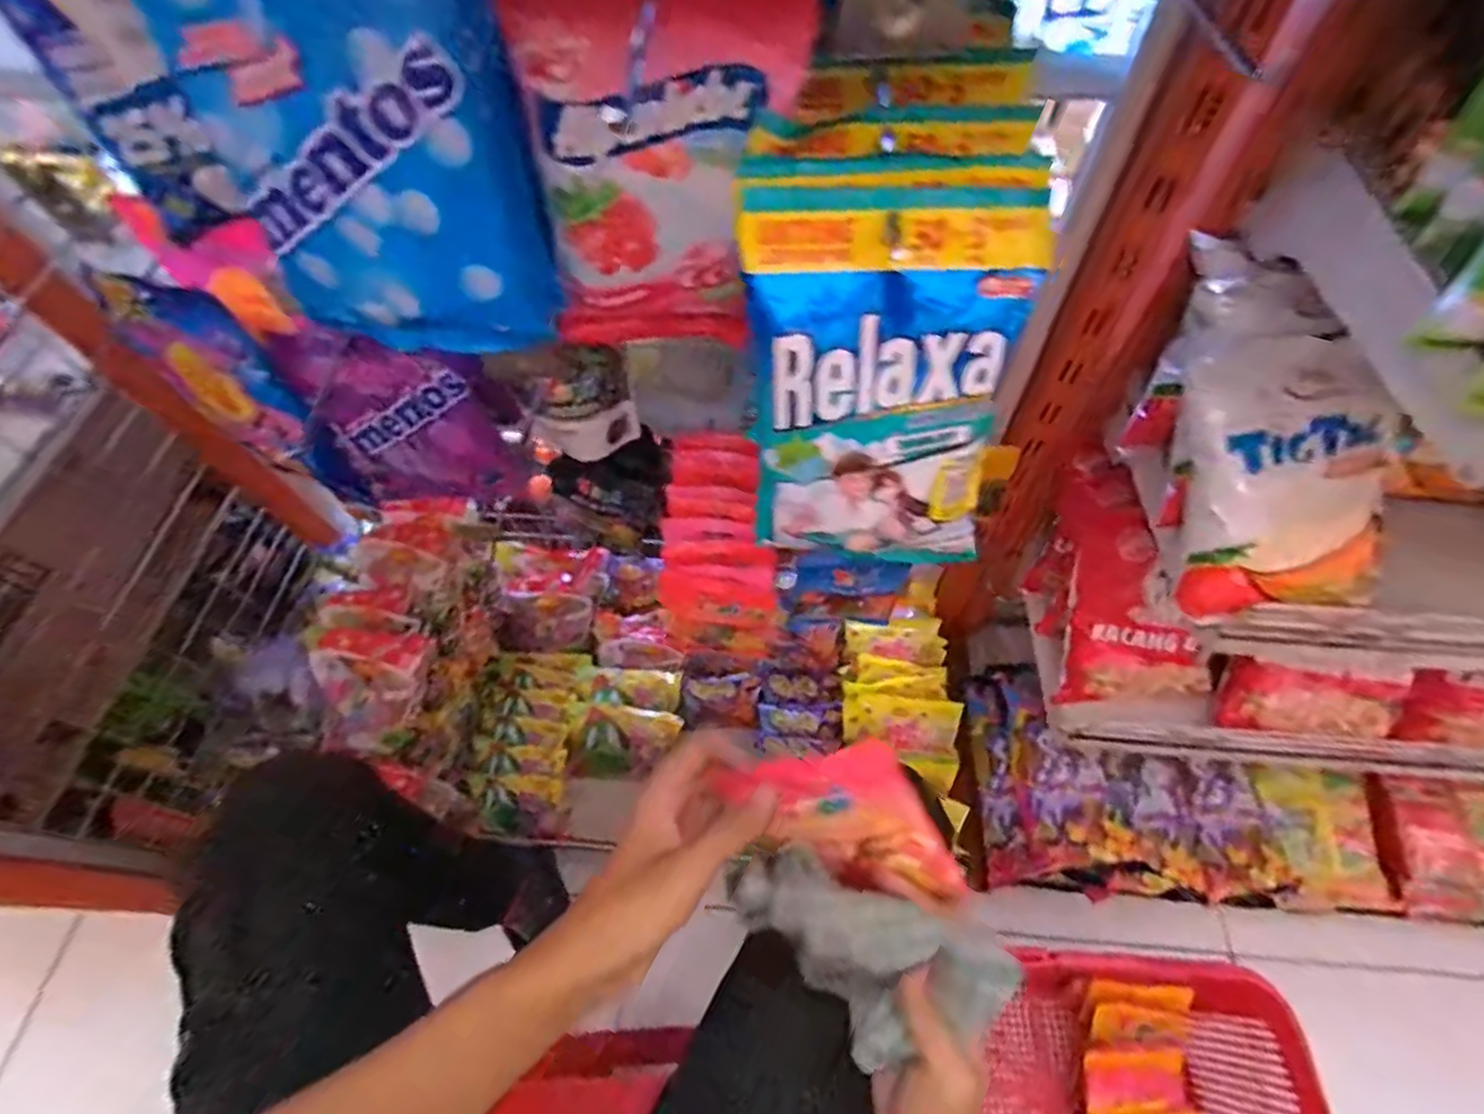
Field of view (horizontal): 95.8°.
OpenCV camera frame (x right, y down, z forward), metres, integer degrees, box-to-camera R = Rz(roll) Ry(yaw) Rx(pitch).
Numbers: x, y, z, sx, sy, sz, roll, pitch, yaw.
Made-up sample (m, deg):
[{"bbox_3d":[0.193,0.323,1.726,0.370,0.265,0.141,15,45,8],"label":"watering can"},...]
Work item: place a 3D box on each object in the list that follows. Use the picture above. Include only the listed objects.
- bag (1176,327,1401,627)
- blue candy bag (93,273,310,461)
[{"bbox_3d":[0.333,-0.049,0.409,0.106,0.028,0.169,1,95,10],"label":"bag"},{"bbox_3d":[-0.379,-0.136,0.494,0.063,0.146,0.034,-17,61,-7],"label":"blue candy bag"}]

